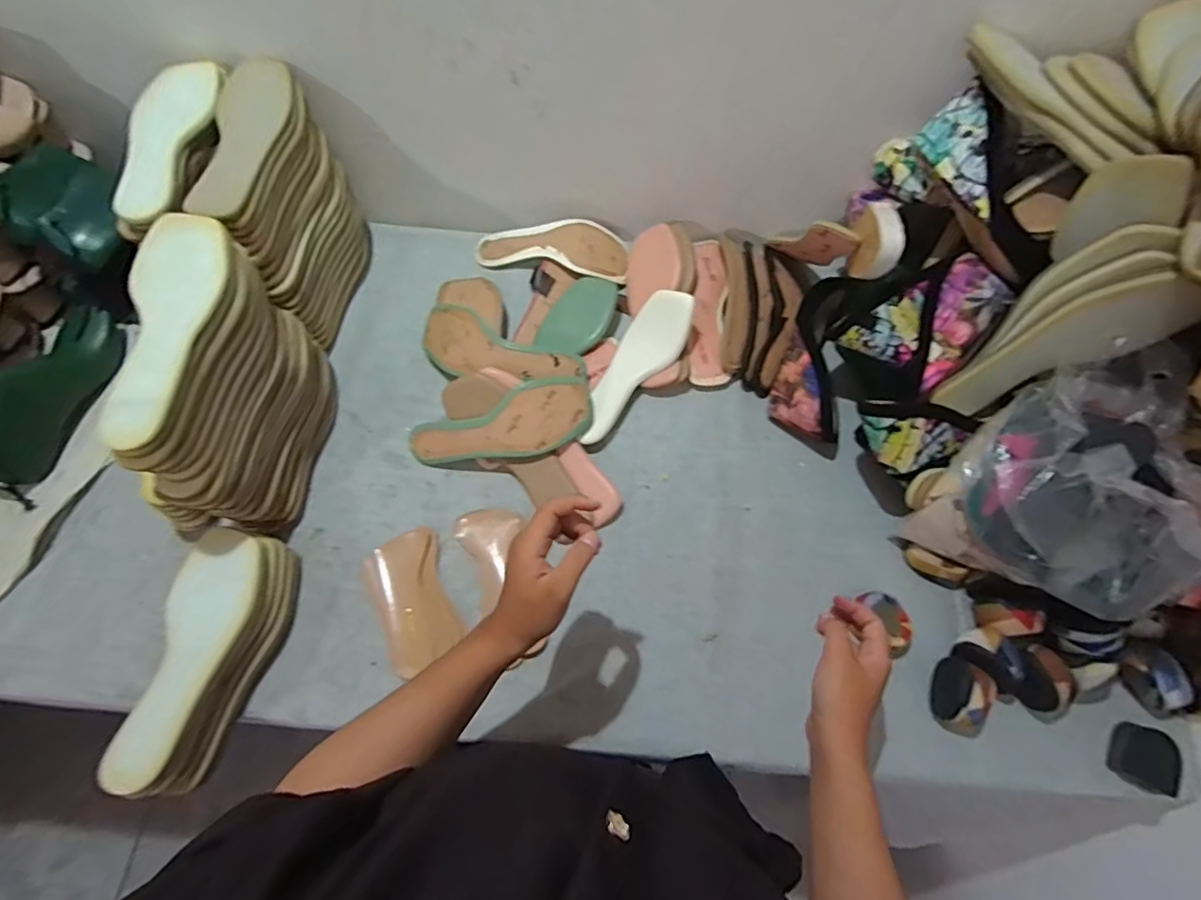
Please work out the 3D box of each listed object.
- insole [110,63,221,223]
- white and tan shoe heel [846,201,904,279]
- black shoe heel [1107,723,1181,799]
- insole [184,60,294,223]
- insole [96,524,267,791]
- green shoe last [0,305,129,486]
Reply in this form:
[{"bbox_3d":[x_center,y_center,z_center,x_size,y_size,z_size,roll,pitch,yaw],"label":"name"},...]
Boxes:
[{"bbox_3d":[-0.473,-0.340,0.612,0.082,0.015,0.225,-2,65,-2],"label":"insole"},{"bbox_3d":[0.303,-0.223,0.626,0.025,0.076,0.078,2,65,0],"label":"white and tan shoe heel"},{"bbox_3d":[0.558,0.317,0.584,0.052,0.039,0.061,30,68,12],"label":"black shoe heel"},{"bbox_3d":[-0.391,-0.336,0.609,0.078,0.021,0.229,2,71,-1],"label":"insole"},{"bbox_3d":[-0.387,0.186,0.535,0.075,0.021,0.236,5,60,-10],"label":"insole"},{"bbox_3d":[-0.661,-0.077,0.681,0.095,0.088,0.236,6,65,2],"label":"green shoe last"}]

